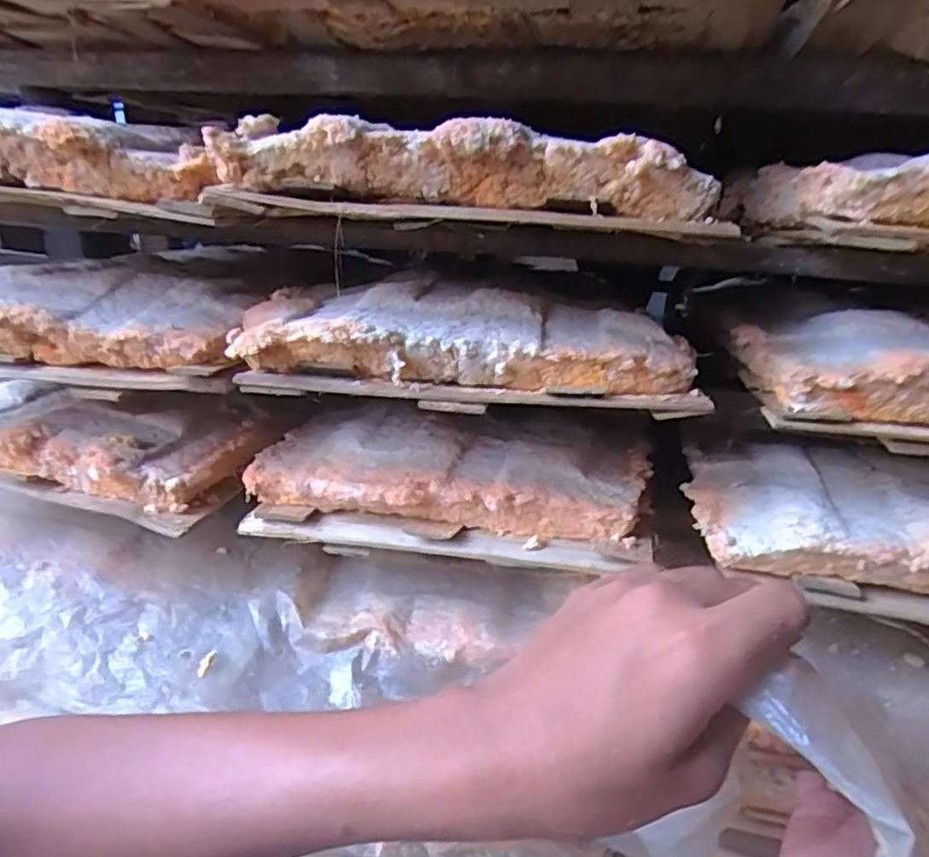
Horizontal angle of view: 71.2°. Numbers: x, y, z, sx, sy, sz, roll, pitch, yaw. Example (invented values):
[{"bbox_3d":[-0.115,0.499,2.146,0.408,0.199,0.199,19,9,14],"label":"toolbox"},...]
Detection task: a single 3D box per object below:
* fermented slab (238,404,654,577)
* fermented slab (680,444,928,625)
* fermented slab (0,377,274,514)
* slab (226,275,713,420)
[{"bbox_3d":[-0.010,0.027,0.387,0.226,0.044,0.108,6,21,11],"label":"fermented slab"},{"bbox_3d":[0.237,0.052,0.338,0.234,0.042,0.106,8,21,14],"label":"fermented slab"},{"bbox_3d":[-0.252,0.007,0.406,0.237,0.040,0.095,5,21,6],"label":"fermented slab"},{"bbox_3d":[-0.001,-0.053,0.351,0.230,0.040,0.125,4,21,4],"label":"slab"}]

